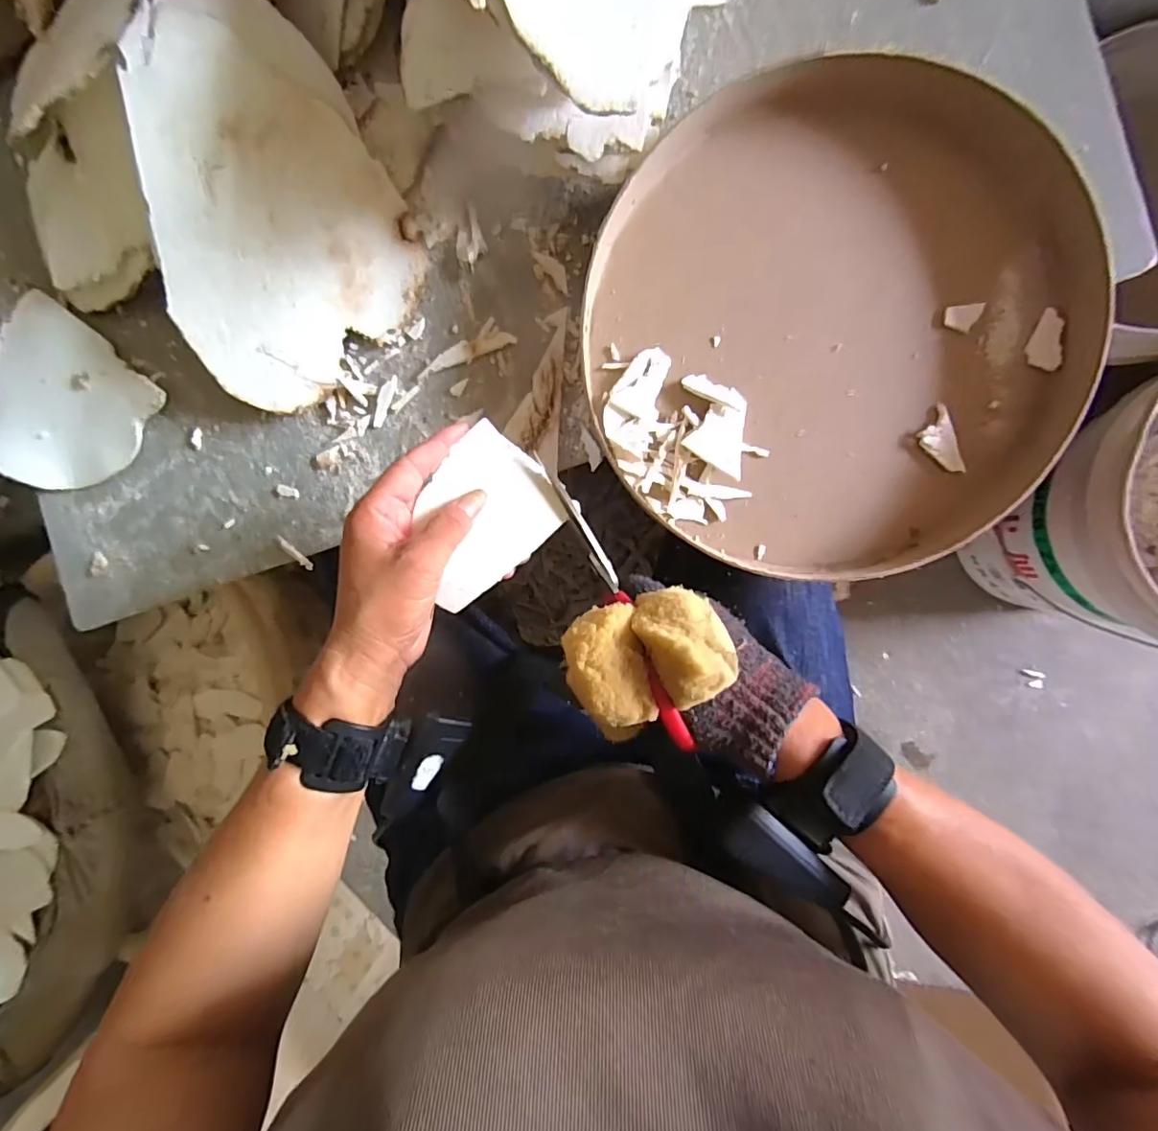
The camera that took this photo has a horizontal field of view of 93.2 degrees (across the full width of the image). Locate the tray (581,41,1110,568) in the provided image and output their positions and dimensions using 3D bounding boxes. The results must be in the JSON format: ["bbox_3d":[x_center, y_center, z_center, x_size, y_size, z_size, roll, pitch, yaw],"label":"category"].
[{"bbox_3d":[0.155,-0.150,0.349,0.299,0.036,0.289,0,92,6],"label":"tray"}]

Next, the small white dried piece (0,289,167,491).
[{"bbox_3d":[-0.405,-0.122,0.425,0.144,0.017,0.128,37,96,3],"label":"small white dried piece"}]

